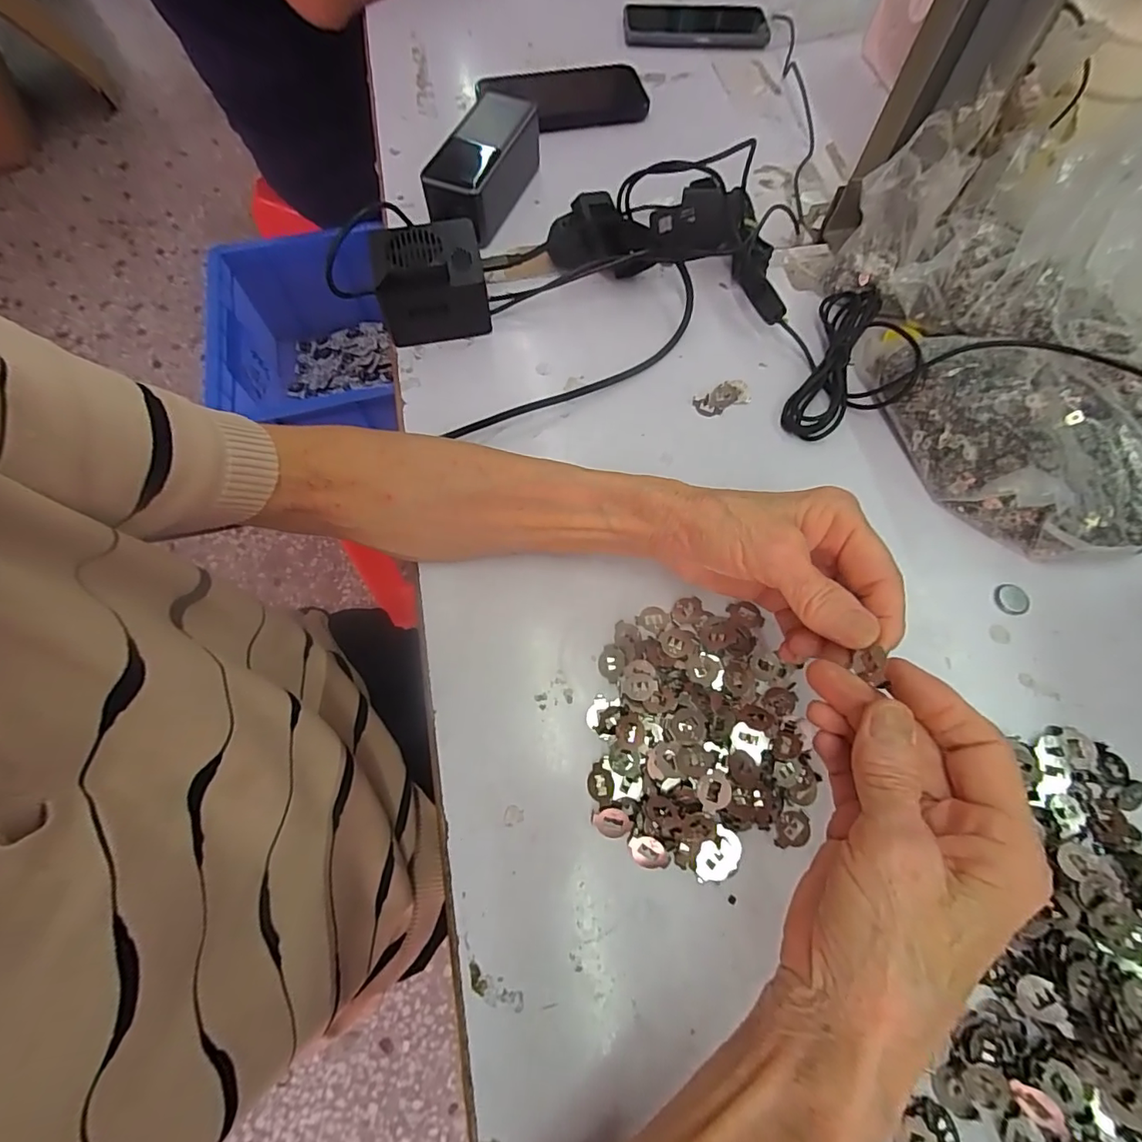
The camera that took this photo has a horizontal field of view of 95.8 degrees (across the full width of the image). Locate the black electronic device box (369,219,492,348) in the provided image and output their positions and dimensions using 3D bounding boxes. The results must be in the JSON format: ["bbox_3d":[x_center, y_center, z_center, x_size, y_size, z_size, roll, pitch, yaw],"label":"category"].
[{"bbox_3d":[-0.102,-0.214,0.377,0.074,0.060,0.063,-12,67,-7],"label":"black electronic device box"}]

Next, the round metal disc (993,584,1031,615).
[{"bbox_3d":[0.270,0.017,0.314,0.019,0.004,0.020,0,66,-1],"label":"round metal disc"}]

